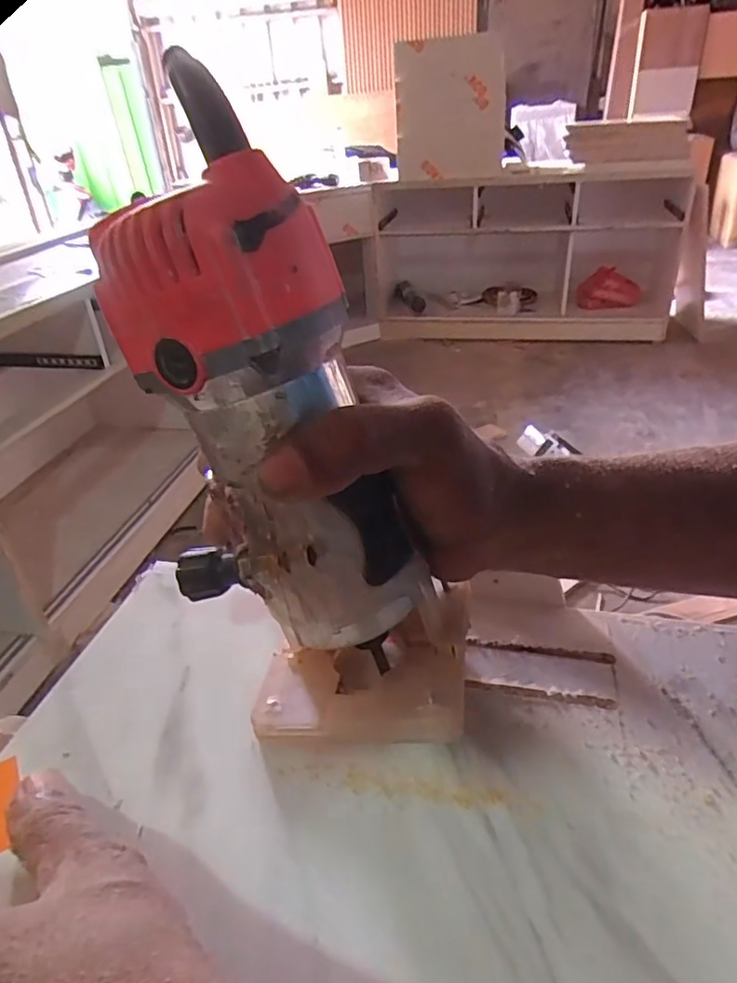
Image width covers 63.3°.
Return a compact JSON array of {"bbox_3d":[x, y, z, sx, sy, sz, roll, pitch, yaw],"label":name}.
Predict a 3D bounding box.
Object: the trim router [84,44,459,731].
[{"bbox_3d":[-0.023,-0.008,0.223,0.073,0.218,0.084,1,29,38],"label":"trim router"}]

